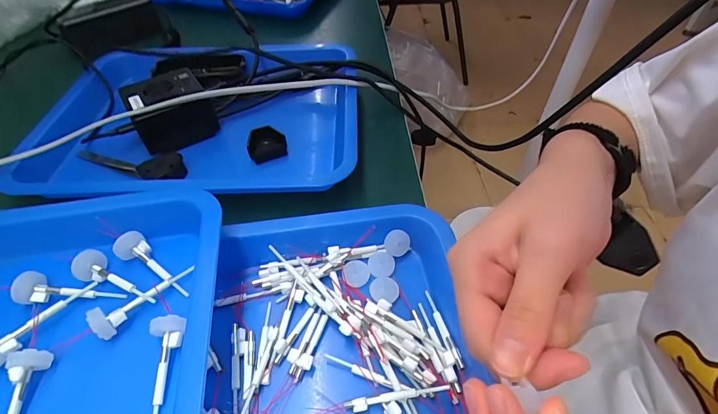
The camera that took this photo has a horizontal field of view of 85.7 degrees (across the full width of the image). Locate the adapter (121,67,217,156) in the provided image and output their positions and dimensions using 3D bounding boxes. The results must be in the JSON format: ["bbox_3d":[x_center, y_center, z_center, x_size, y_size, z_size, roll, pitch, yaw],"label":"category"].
[{"bbox_3d":[-0.199,-0.103,0.411,0.076,0.052,0.068,-26,52,-21],"label":"adapter"}]

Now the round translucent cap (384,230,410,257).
[{"bbox_3d":[0.031,0.029,0.307,0.019,0.004,0.020,-6,91,-2],"label":"round translucent cap"}]

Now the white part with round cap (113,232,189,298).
[{"bbox_3d":[-0.144,0.040,0.265,0.063,0.020,0.021,32,56,26],"label":"white part with round cap"}]

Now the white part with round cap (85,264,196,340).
[{"bbox_3d":[-0.140,0.057,0.252,0.017,0.020,0.064,28,54,24],"label":"white part with round cap"}]

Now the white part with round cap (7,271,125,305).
[{"bbox_3d":[-0.190,0.056,0.252,0.064,0.017,0.019,6,48,7],"label":"white part with round cap"}]

